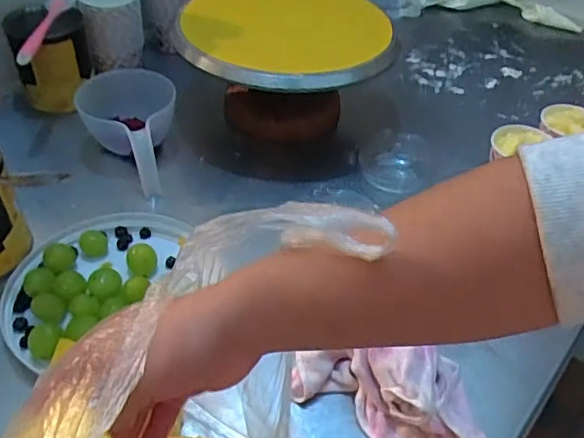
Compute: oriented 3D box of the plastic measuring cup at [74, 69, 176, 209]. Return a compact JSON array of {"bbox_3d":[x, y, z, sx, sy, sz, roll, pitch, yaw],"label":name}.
[{"bbox_3d":[-0.202,-0.119,0.704,0.117,0.072,0.199,-11,45,-15],"label":"plastic measuring cup"}]

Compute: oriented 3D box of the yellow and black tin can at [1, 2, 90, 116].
[{"bbox_3d":[-0.323,-0.214,0.758,0.094,0.117,0.078,-13,47,-18],"label":"yellow and black tin can"}]

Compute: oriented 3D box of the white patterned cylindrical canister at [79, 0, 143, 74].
[{"bbox_3d":[-0.256,-0.276,0.799,0.079,0.106,0.080,3,44,-3],"label":"white patterned cylindrical canister"}]

